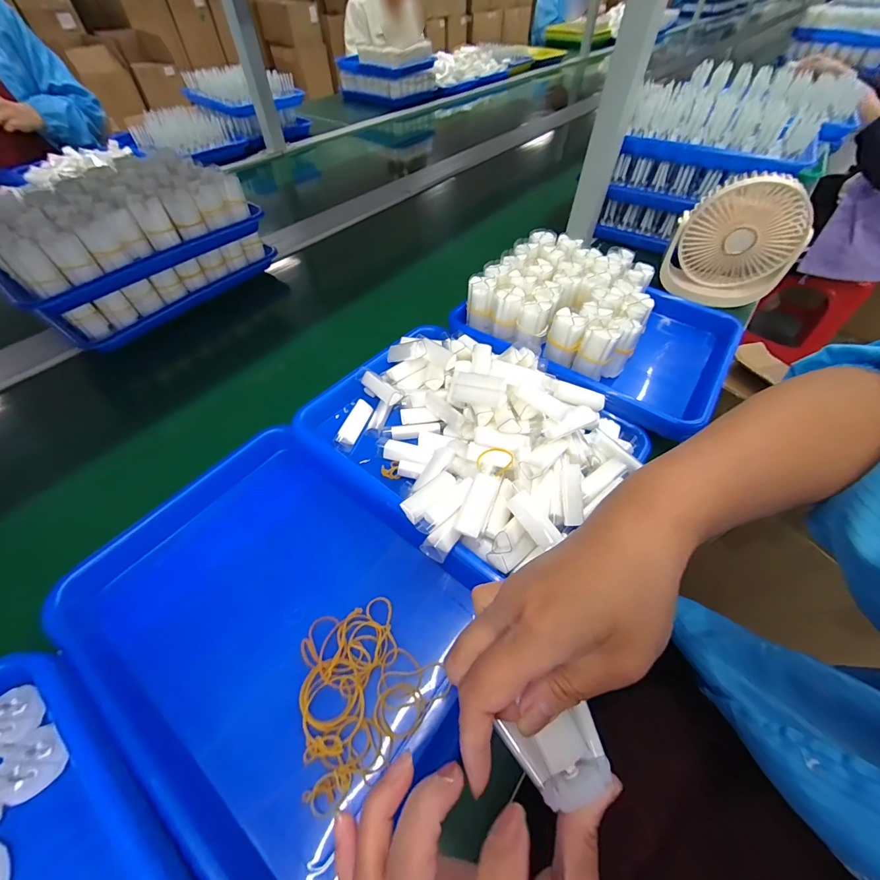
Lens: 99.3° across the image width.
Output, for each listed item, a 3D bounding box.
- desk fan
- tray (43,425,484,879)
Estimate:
[{"bbox_3d":[0.430,-0.284,0.550,0.160,0.178,0.057,17,55,12],"label":"desk fan"},{"bbox_3d":[-0.130,0.145,0.320,0.320,0.053,0.234,32,60,22],"label":"tray"}]

